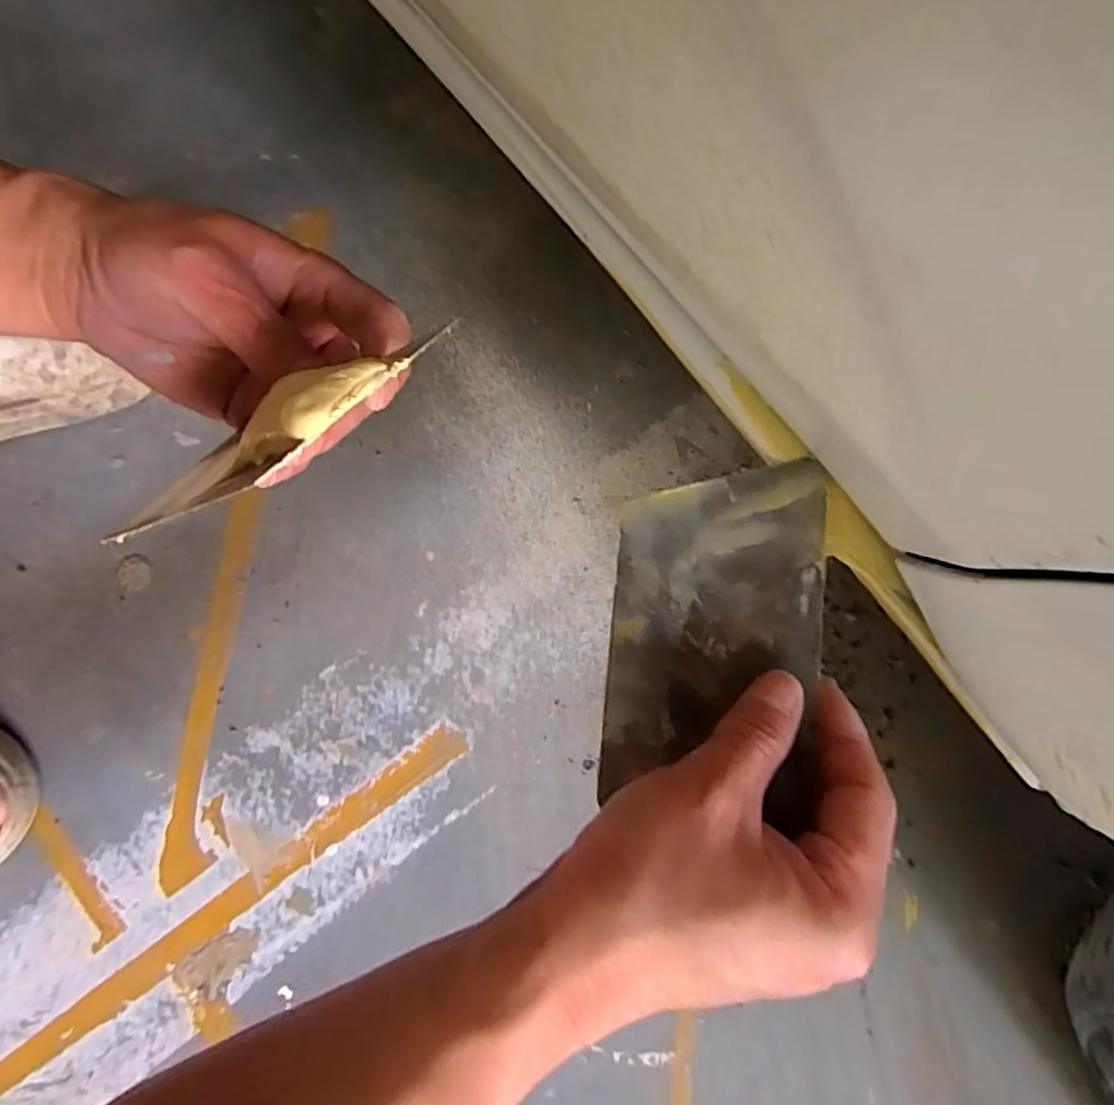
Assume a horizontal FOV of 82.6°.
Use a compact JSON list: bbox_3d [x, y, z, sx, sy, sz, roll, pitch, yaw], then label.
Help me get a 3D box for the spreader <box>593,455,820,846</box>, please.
[{"bbox_3d":[0.057,0.030,0.234,0.074,0.007,0.122,3,85,17],"label":"spreader"}]

